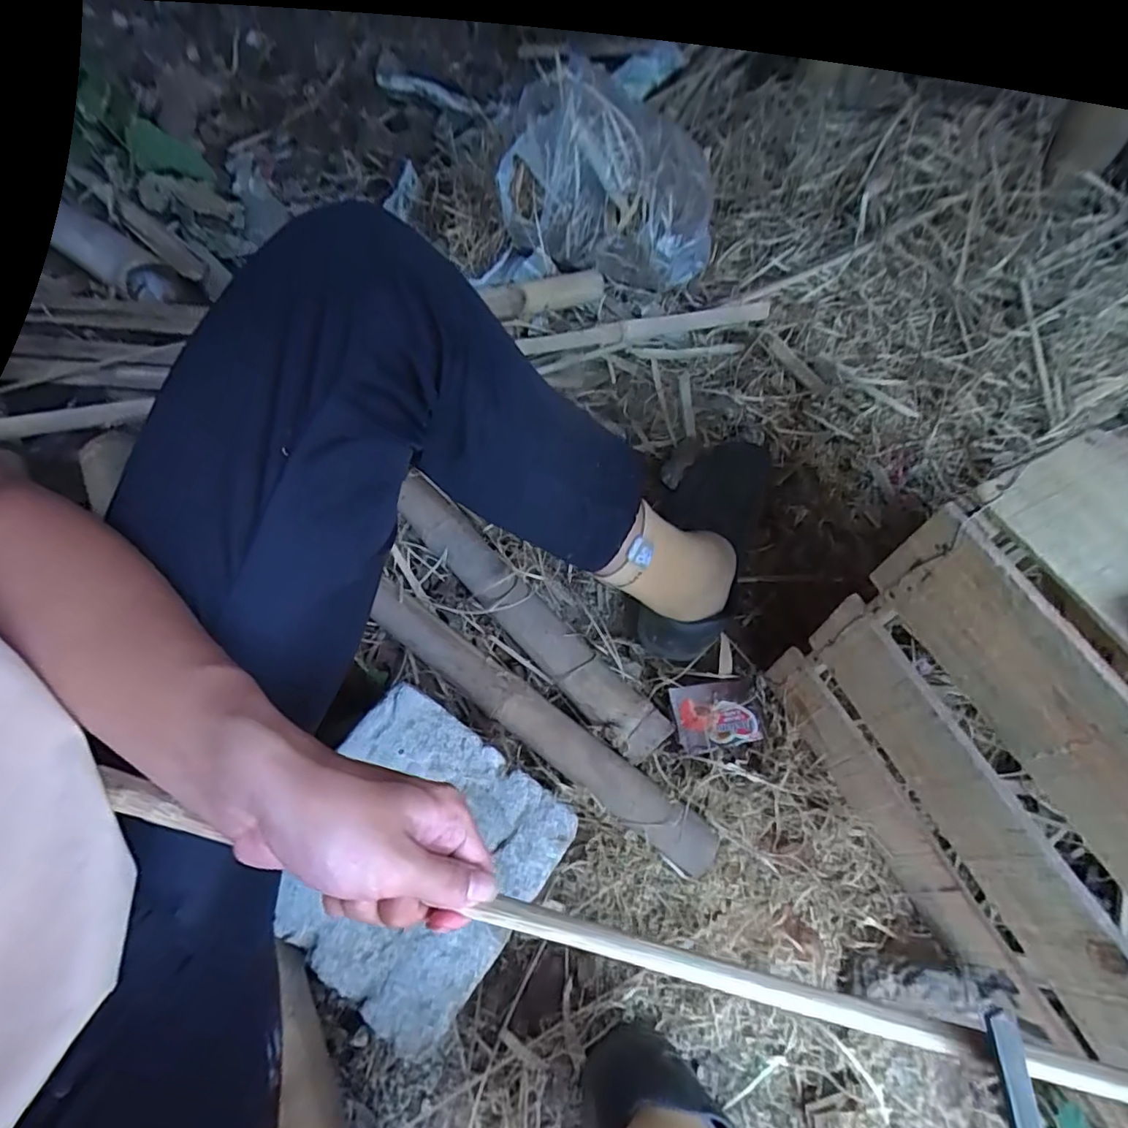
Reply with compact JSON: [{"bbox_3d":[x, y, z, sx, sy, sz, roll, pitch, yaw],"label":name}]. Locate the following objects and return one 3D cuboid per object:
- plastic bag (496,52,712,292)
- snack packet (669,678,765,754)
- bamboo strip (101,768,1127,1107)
[{"bbox_3d":[0.059,-0.500,0.750,0.265,0.237,0.150,16,61,8],"label":"plastic bag"},{"bbox_3d":[0.152,0.151,0.574,0.080,0.011,0.066,-10,61,-6],"label":"snack packet"},{"bbox_3d":[0.065,0.196,0.277,0.594,0.015,0.016,16,61,0],"label":"bamboo strip"}]

